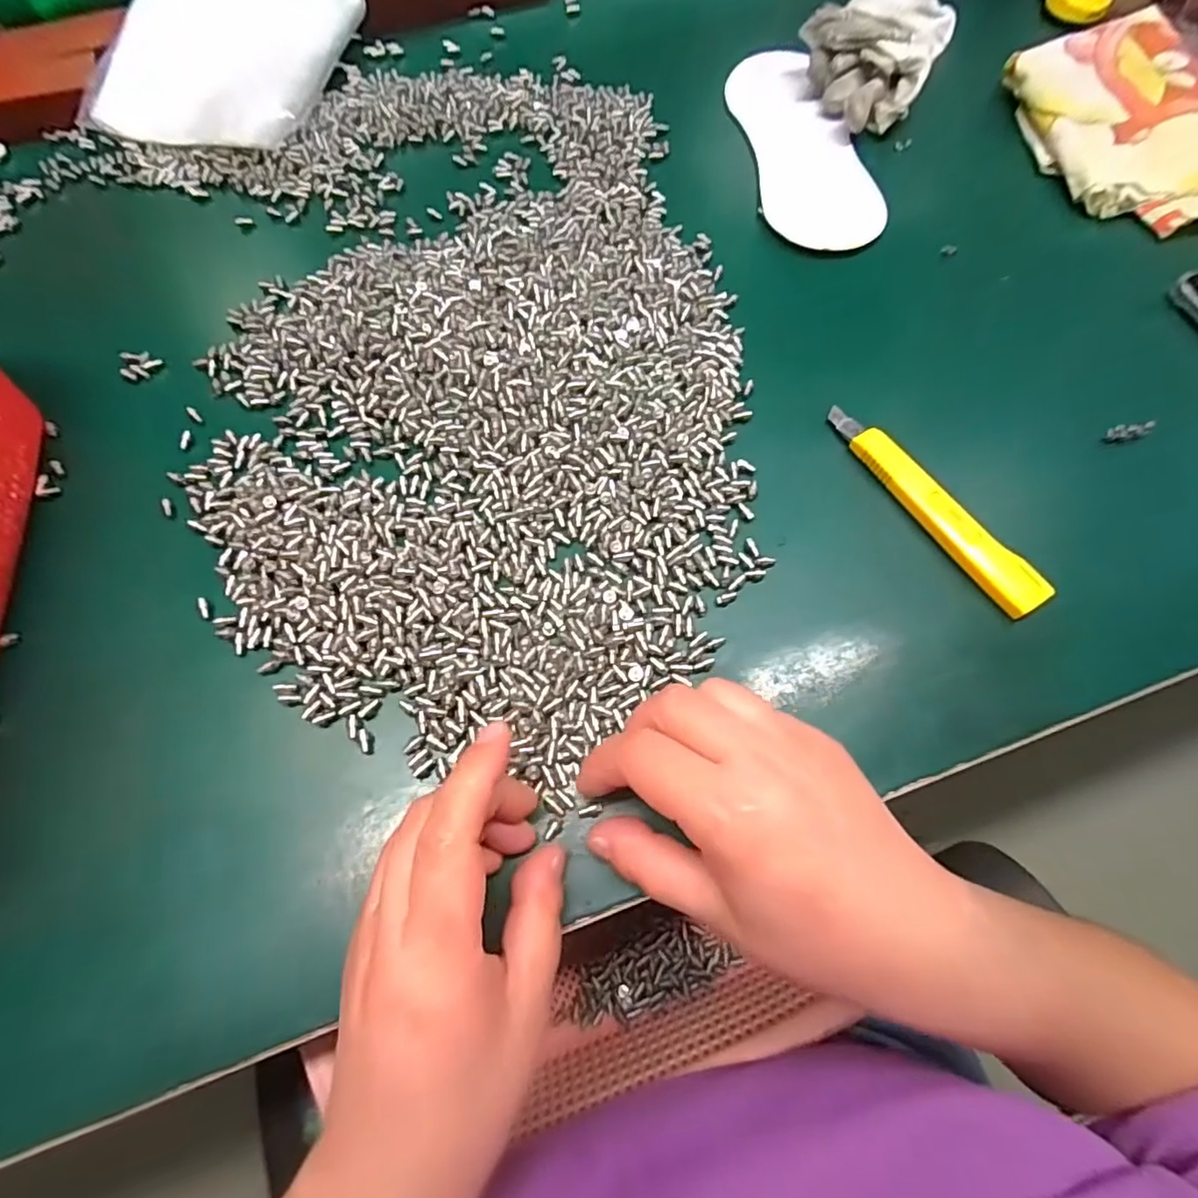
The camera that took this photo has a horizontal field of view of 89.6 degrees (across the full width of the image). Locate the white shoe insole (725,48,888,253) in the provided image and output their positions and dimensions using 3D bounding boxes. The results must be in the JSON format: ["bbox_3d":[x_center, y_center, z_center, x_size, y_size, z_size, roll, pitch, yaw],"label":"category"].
[{"bbox_3d":[0.134,-0.303,0.400,0.072,0.009,0.197,-6,66,-2],"label":"white shoe insole"}]

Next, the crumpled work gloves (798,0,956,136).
[{"bbox_3d":[0.179,-0.359,0.402,0.086,0.046,0.099,20,68,9],"label":"crumpled work gloves"}]

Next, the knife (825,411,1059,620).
[{"bbox_3d":[0.161,-0.048,0.293,0.021,0.011,0.131,-32,70,-12],"label":"knife"}]

